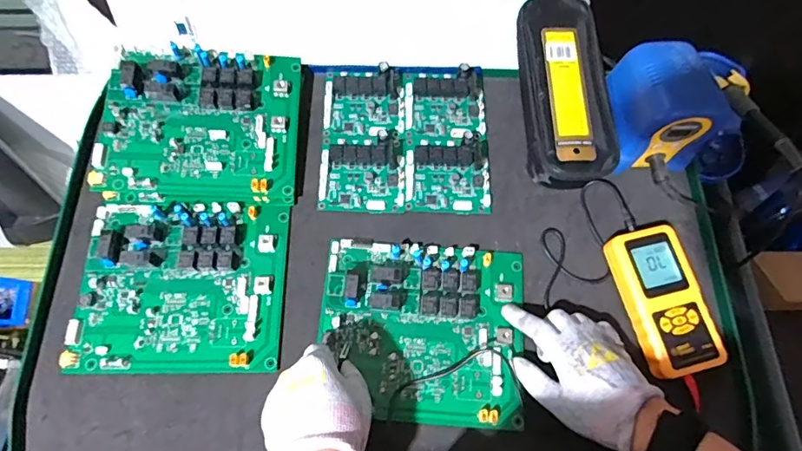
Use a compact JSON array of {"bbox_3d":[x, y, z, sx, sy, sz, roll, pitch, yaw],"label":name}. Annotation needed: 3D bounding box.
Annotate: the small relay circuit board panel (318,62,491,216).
[{"bbox_3d":[0.004,-0.104,0.550,0.187,0.023,0.182,1,70,0],"label":"small relay circuit board panel"}]

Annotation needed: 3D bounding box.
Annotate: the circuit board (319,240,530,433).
[{"bbox_3d":[0.021,0.098,0.470,0.194,0.029,0.174,3,70,1],"label":"circuit board"}]

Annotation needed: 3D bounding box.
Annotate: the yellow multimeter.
[{"bbox_3d":[0.263,0.072,0.480,0.074,0.023,0.142,-14,71,-5],"label":"yellow multimeter"}]

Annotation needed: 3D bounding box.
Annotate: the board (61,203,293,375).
[{"bbox_3d":[-0.220,0.057,0.483,0.200,0.027,0.172,0,70,0],"label":"board"}]

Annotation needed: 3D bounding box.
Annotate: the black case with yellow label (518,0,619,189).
[{"bbox_3d":[0.184,-0.155,0.551,0.097,0.044,0.231,-2,70,-1],"label":"black case with yellow label"}]

